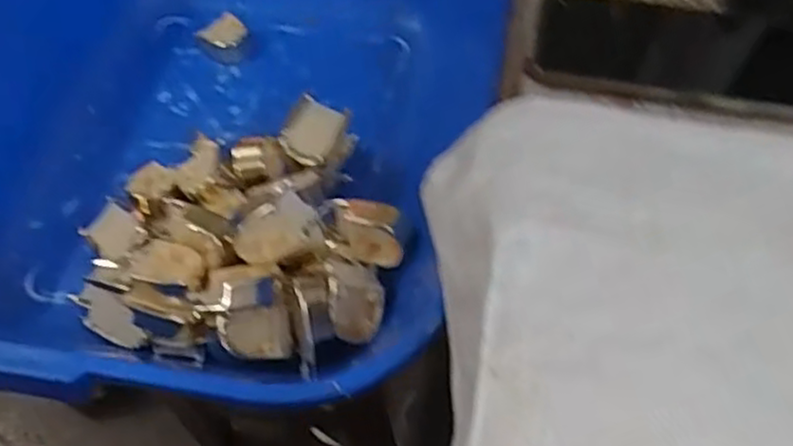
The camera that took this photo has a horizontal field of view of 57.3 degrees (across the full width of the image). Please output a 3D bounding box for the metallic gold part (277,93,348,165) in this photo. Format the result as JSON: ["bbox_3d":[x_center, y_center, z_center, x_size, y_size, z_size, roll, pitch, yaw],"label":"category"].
[{"bbox_3d":[-0.075,-0.080,0.642,0.044,0.020,0.061,33,67,-5],"label":"metallic gold part"}]

